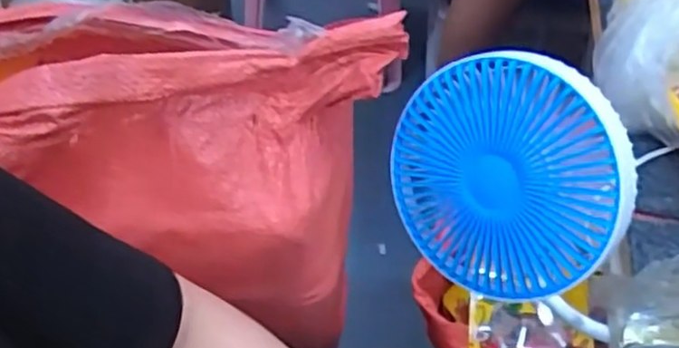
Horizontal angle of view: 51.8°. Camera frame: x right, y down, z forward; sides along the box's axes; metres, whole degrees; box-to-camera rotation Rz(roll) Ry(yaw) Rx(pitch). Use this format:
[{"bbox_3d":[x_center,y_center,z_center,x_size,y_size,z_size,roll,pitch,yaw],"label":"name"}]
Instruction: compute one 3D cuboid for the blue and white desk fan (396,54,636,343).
[{"bbox_3d":[0.120,0.002,0.476,0.169,0.166,0.051,27,26,34],"label":"blue and white desk fan"}]

